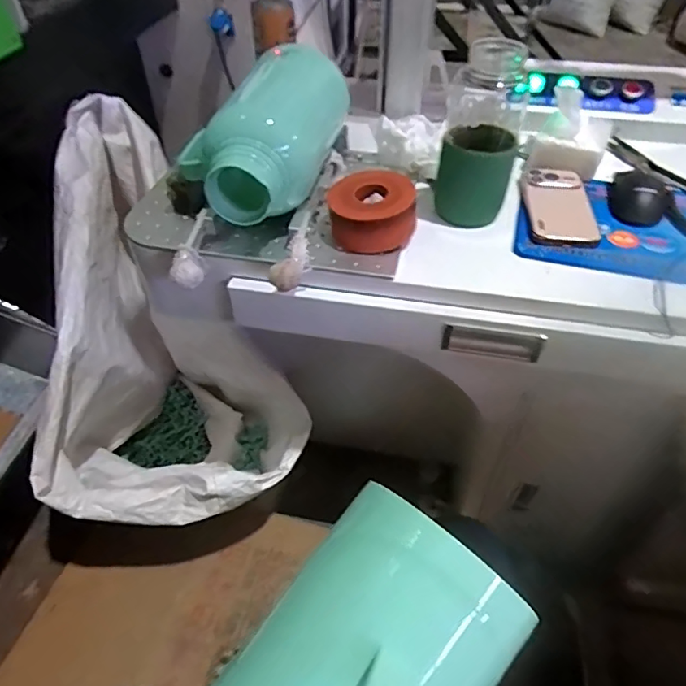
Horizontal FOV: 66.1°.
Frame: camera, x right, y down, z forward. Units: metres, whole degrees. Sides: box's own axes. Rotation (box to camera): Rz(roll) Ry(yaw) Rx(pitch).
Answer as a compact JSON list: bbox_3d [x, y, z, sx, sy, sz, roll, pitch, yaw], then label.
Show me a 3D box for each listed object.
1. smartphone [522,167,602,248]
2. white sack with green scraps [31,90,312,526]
[{"bbox_3d":[0.267,-0.172,0.657,0.080,0.018,0.152,4,46,5],"label":"smartphone"},{"bbox_3d":[-0.360,-0.024,0.986,0.354,0.523,0.745,-16,48,-15],"label":"white sack with green scraps"}]

